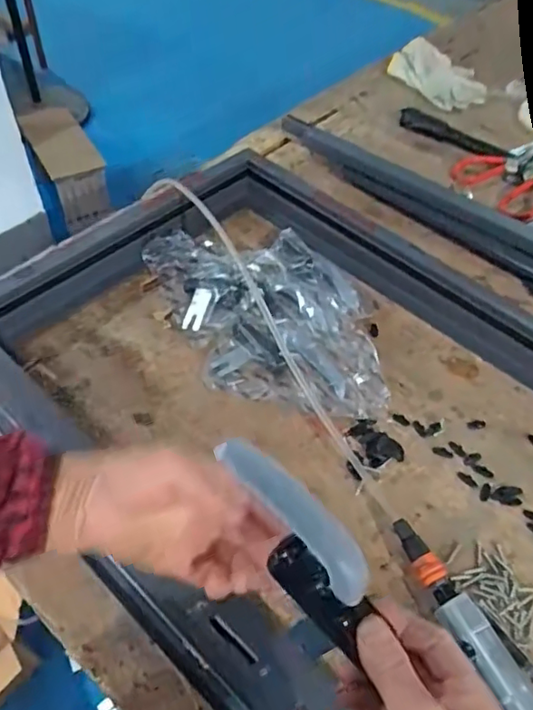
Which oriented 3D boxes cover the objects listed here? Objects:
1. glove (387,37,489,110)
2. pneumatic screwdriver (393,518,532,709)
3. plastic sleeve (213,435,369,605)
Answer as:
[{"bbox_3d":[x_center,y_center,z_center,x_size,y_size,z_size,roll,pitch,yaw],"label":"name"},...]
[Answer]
[{"bbox_3d":[0.340,-0.559,1.136,0.207,0.041,0.146,31,57,19],"label":"glove"},{"bbox_3d":[0.191,0.273,0.481,0.035,0.044,0.285,-20,56,-18],"label":"pneumatic screwdriver"},{"bbox_3d":[0.017,0.091,0.326,0.112,0.014,0.025,45,63,10],"label":"plastic sleeve"}]

